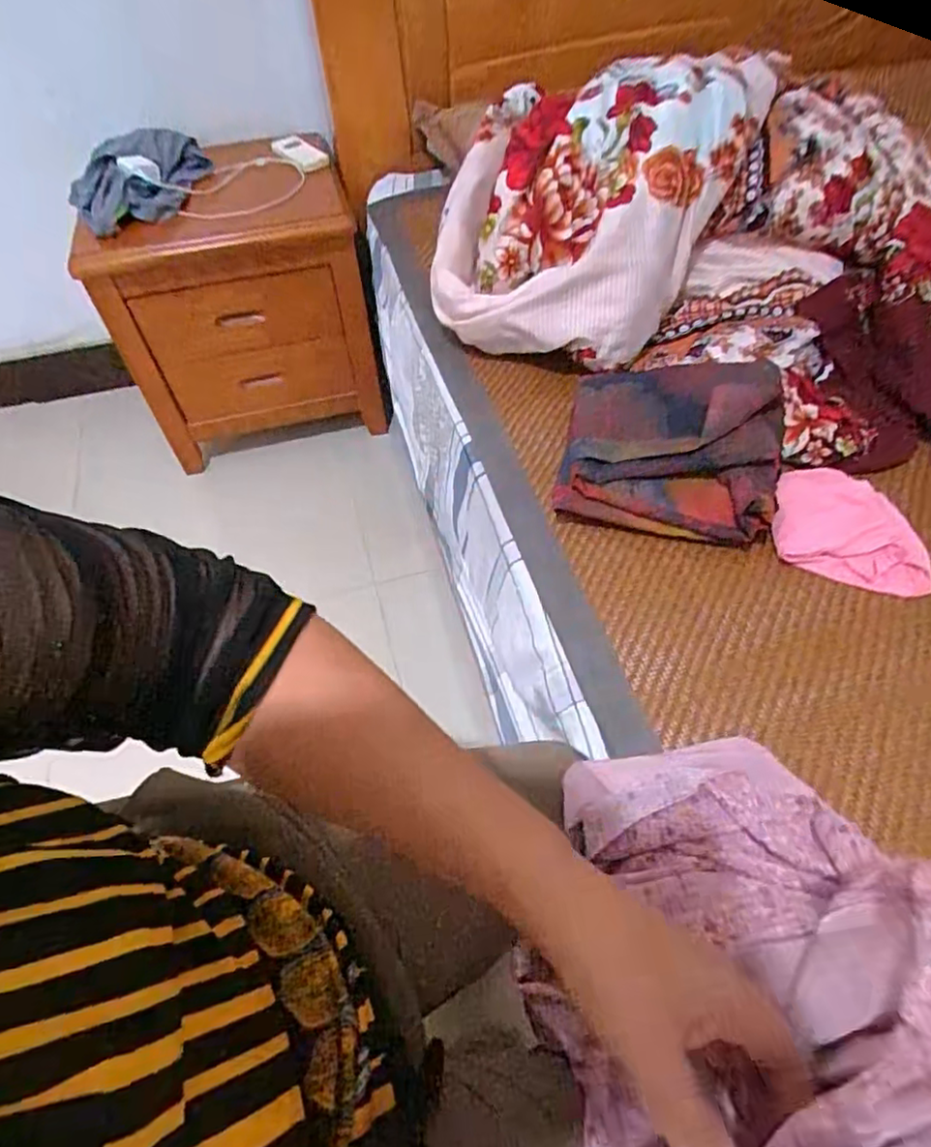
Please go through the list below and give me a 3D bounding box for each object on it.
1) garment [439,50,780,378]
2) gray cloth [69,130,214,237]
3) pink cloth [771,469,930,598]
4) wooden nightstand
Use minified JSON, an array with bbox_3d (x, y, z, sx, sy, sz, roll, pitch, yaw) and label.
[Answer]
[{"bbox_3d":[0.147,-0.443,0.771,0.350,0.210,0.298,13,56,11],"label":"garment"},{"bbox_3d":[-0.628,-0.773,1.213,0.257,0.081,0.298,-24,58,-14],"label":"gray cloth"},{"bbox_3d":[0.393,-0.049,0.648,0.147,0.032,0.117,15,57,12],"label":"pink cloth"},{"bbox_3d":[-0.488,-0.567,1.383,0.515,0.499,0.368,-16,56,-9],"label":"wooden nightstand"}]

